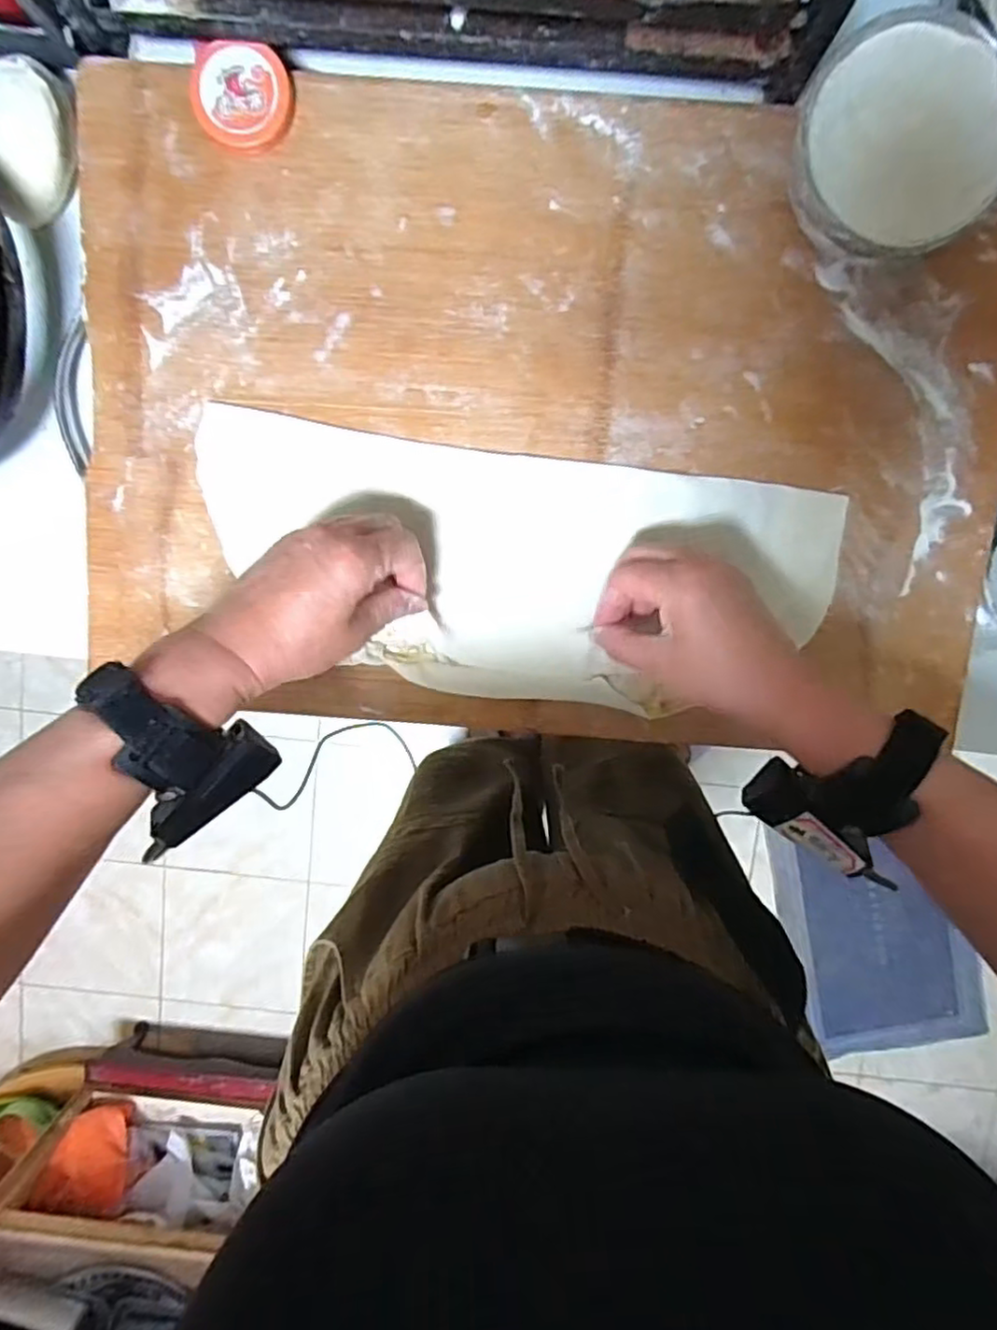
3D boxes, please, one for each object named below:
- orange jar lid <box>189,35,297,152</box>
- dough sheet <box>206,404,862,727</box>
[{"bbox_3d":[-0.152,-0.339,0.398,0.058,0.015,0.050,9,98,0],"label":"orange jar lid"},{"bbox_3d":[0.012,-0.058,0.438,0.406,0.011,0.158,8,97,0],"label":"dough sheet"}]

